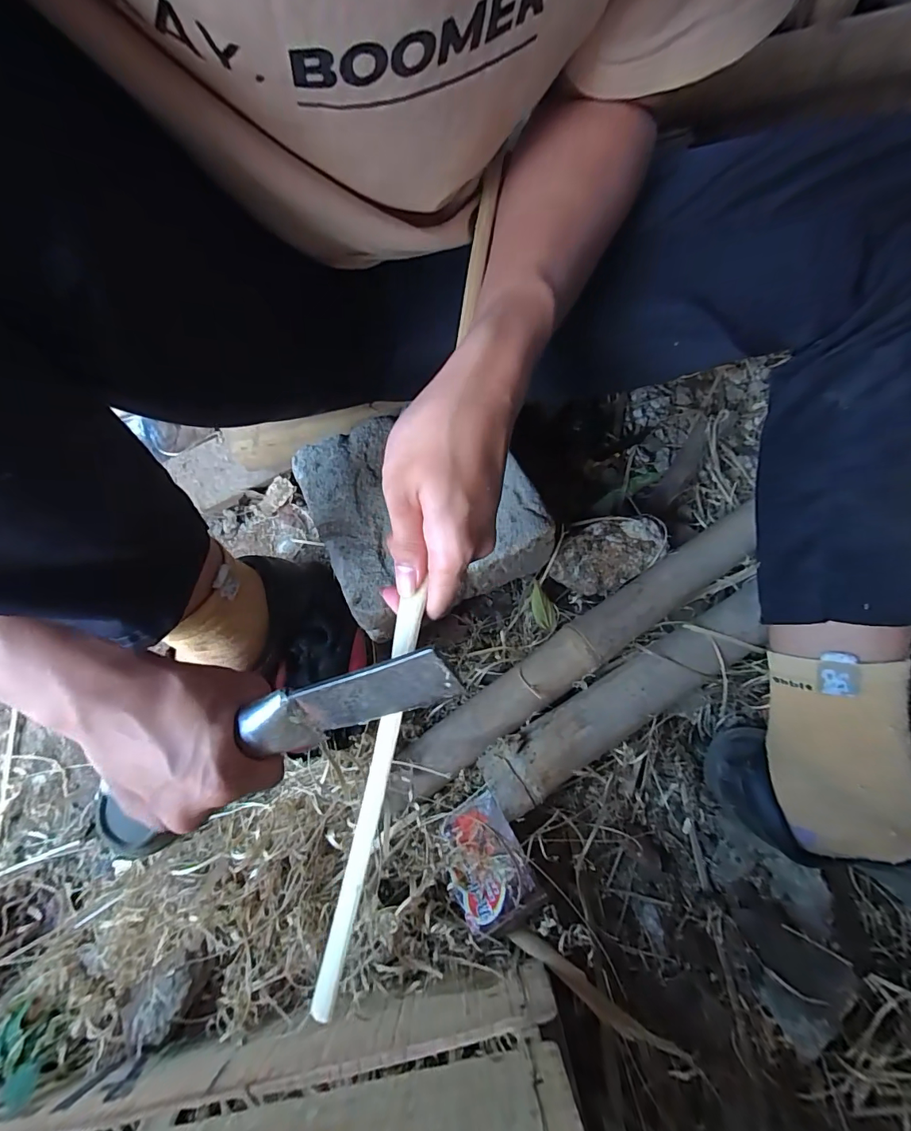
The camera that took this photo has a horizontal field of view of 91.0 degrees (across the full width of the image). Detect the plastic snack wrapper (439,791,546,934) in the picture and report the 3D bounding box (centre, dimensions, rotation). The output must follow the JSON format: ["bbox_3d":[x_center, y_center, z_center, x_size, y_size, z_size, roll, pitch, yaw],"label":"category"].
[{"bbox_3d":[0.022,0.239,0.361,0.062,0.013,0.084,-29,72,-10],"label":"plastic snack wrapper"}]

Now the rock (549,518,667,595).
[{"bbox_3d":[0.152,-0.011,0.454,0.101,0.056,0.061,-19,70,-7],"label":"rock"}]

